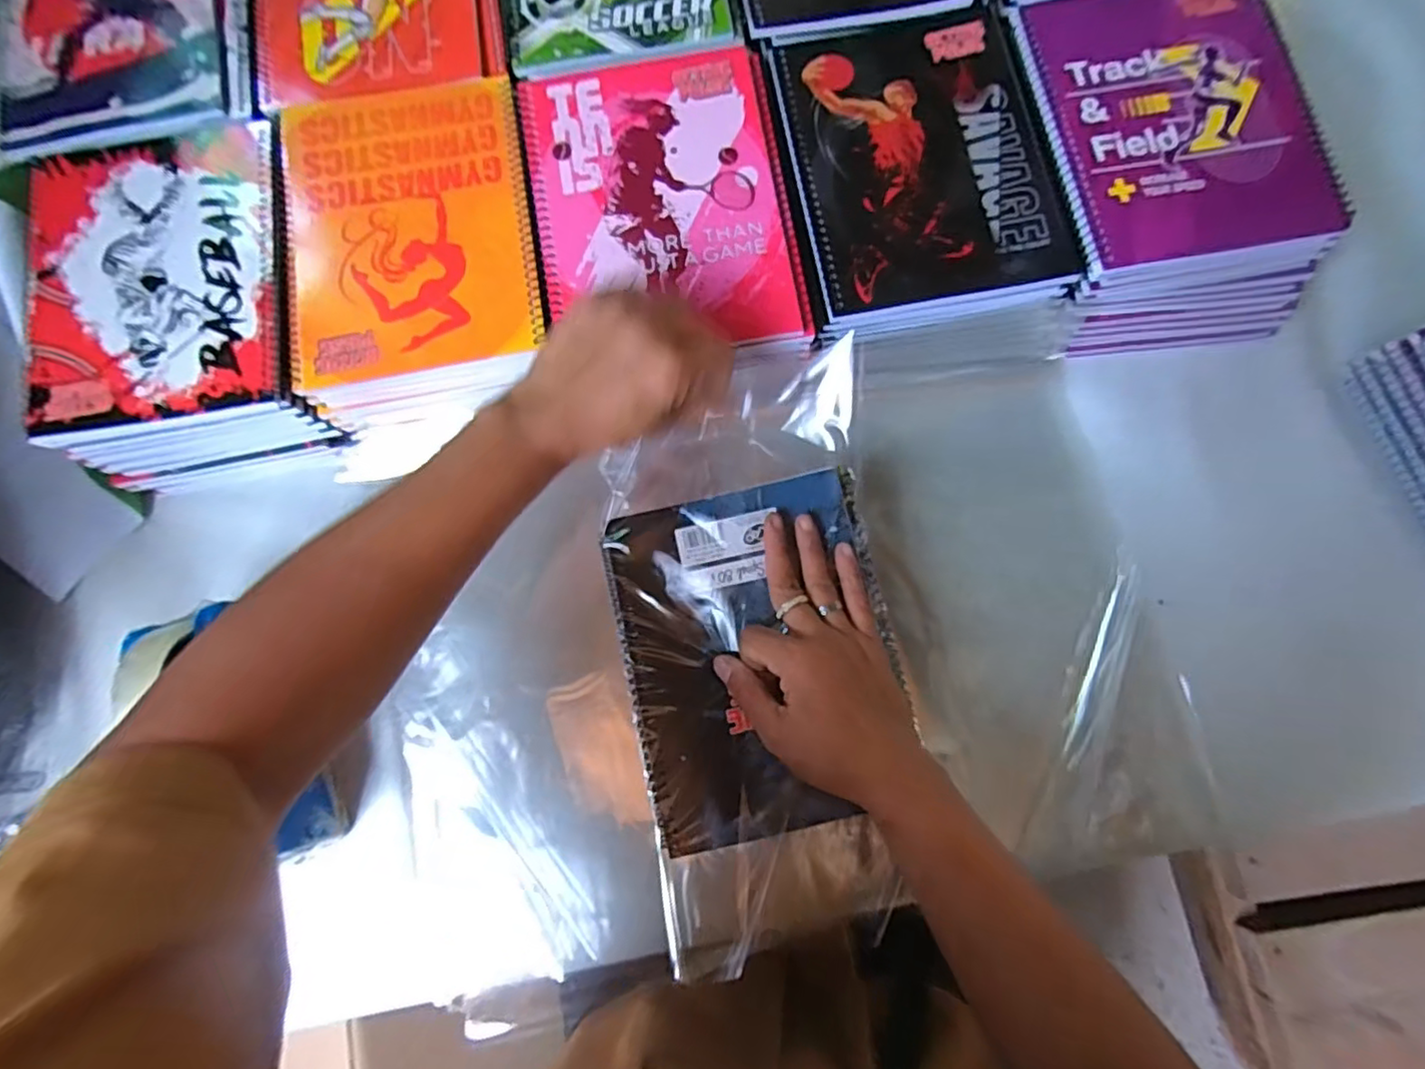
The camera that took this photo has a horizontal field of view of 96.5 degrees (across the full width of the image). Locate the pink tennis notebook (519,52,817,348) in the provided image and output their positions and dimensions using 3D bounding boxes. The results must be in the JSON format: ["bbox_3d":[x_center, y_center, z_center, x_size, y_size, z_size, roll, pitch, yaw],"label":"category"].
[{"bbox_3d":[-0.030,-0.204,0.390,0.154,0.008,0.197,-10,79,0],"label":"pink tennis notebook"}]

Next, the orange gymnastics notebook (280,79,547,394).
[{"bbox_3d":[-0.191,-0.193,0.397,0.155,0.009,0.191,-9,79,0],"label":"orange gymnastics notebook"}]

